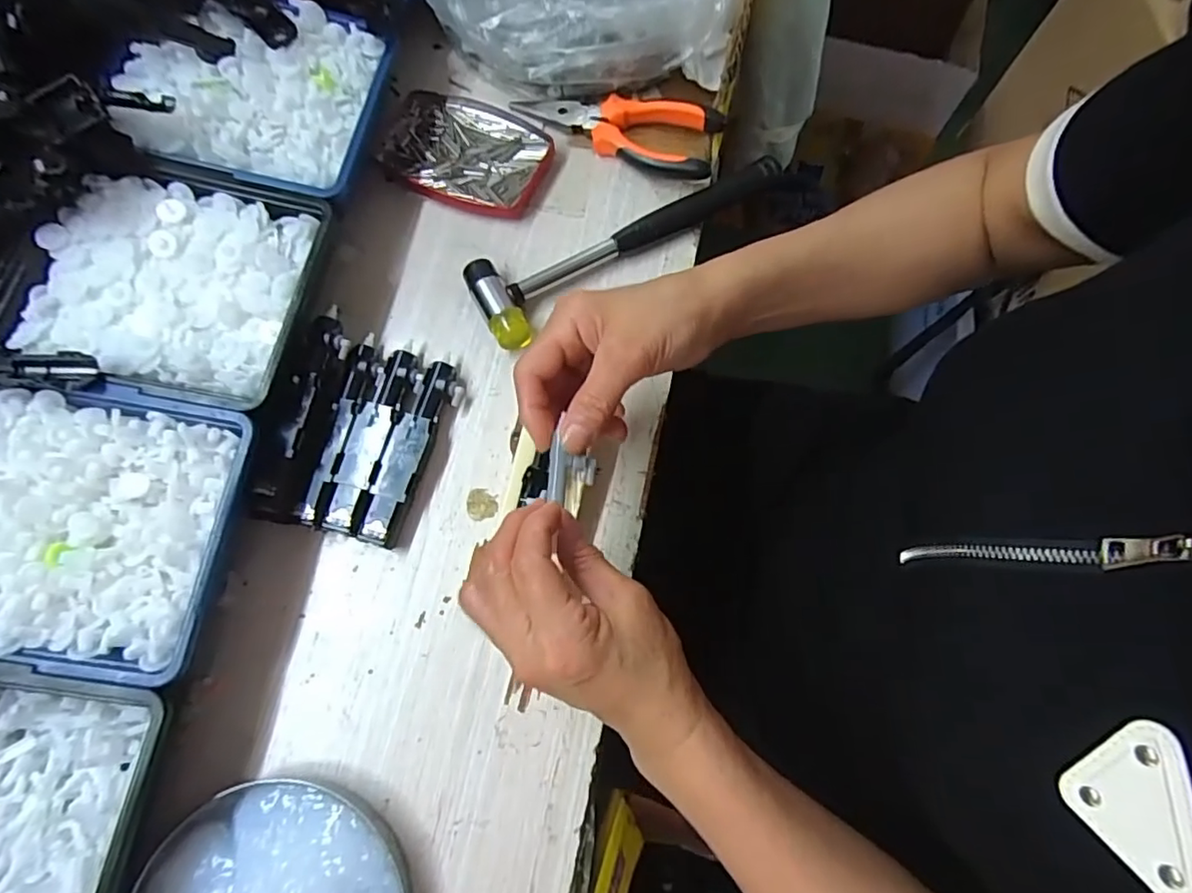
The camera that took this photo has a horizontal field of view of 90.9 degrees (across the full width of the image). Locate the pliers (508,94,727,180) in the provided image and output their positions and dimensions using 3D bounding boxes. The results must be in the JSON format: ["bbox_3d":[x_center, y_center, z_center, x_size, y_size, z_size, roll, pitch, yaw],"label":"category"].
[{"bbox_3d":[0.014,-0.238,0.426,0.155,0.029,0.049,24,75,8],"label":"pliers"}]

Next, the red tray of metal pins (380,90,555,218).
[{"bbox_3d":[-0.097,-0.215,0.432,0.120,0.012,0.088,15,74,6],"label":"red tray of metal pins"}]

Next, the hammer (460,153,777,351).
[{"bbox_3d":[0.024,-0.145,0.404,0.229,0.021,0.060,-29,75,-7],"label":"hammer"}]

